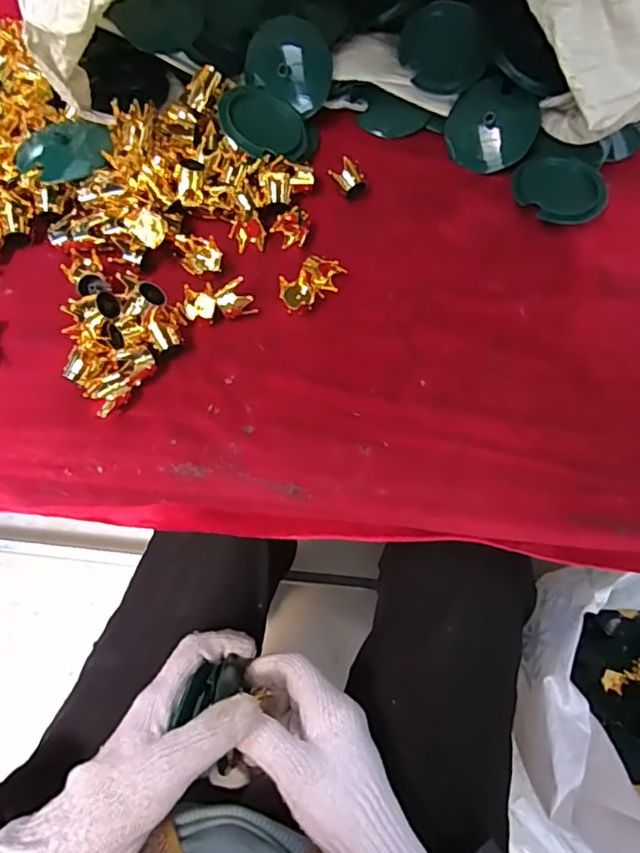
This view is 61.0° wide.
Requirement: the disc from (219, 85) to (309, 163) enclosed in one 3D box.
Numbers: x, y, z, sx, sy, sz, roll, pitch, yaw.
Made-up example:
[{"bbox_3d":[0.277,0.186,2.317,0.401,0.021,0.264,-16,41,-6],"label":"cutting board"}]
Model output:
[{"bbox_3d":[-0.045,-0.249,0.449,0.073,0.009,0.058,23,80,-14],"label":"disc"}]

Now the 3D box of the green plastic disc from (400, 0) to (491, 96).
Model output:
[{"bbox_3d":[0.107,-0.324,0.464,0.073,0.005,0.068,3,105,12],"label":"green plastic disc"}]

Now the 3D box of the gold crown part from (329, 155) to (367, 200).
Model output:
[{"bbox_3d":[0.024,-0.207,0.449,0.021,0.017,0.032,-28,71,-10],"label":"gold crown part"}]

